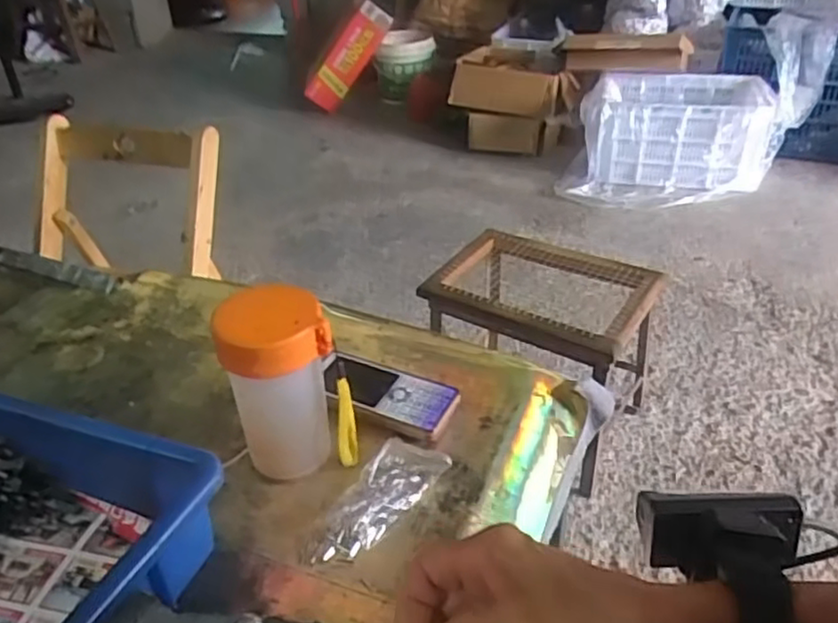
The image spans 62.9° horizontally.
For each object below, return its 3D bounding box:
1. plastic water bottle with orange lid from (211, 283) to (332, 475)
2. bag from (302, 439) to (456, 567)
[{"bbox_3d":[-0.096,0.056,0.473,0.070,0.142,0.064,-1,34,1],"label":"plastic water bottle with orange lid"},{"bbox_3d":[-0.037,0.130,0.477,0.112,0.016,0.058,-36,39,-29],"label":"bag"}]

